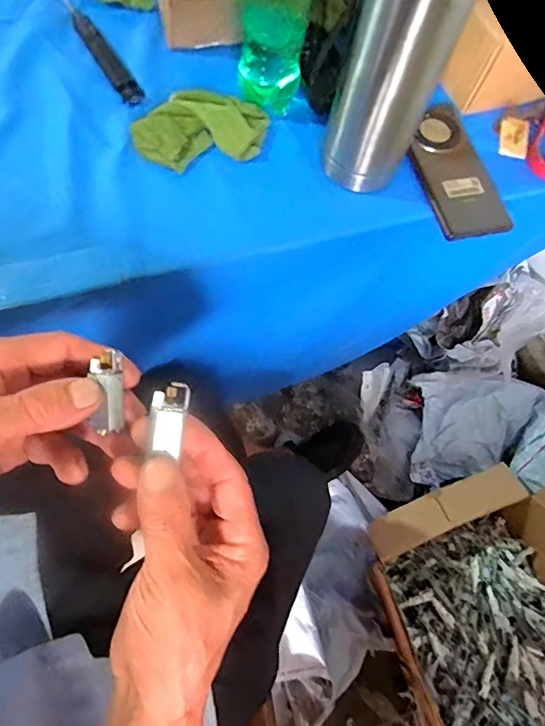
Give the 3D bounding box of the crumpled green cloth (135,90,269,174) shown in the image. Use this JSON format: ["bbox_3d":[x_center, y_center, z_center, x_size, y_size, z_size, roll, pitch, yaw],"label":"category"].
[{"bbox_3d":[-0.069,-0.231,0.487,0.129,0.017,0.083,-16,70,-14],"label":"crumpled green cloth"}]

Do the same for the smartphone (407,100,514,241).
[{"bbox_3d":[0.182,-0.197,0.507,0.080,0.013,0.158,-16,70,-14],"label":"smartphone"}]

